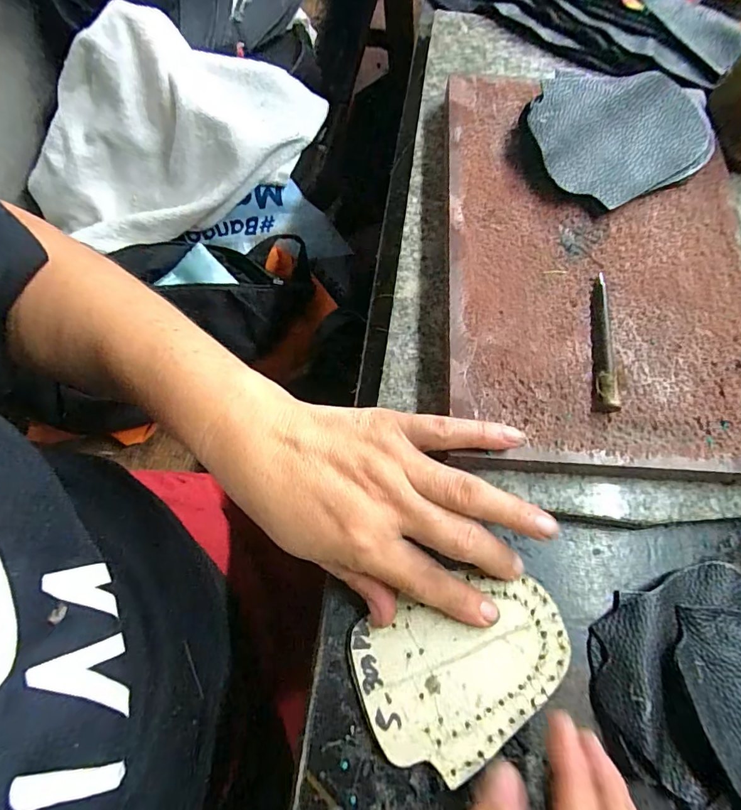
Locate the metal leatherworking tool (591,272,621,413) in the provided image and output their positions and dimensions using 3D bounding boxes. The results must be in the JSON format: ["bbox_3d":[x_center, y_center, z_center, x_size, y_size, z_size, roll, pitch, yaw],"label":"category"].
[{"bbox_3d":[0.126,-0.036,0.244,0.010,0.009,0.083,9,69,2],"label":"metal leatherworking tool"}]

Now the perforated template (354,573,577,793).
[{"bbox_3d":[0.046,0.125,0.221,0.104,0.005,0.072,-27,72,-11],"label":"perforated template"}]

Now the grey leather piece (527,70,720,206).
[{"bbox_3d":[0.162,-0.171,0.288,0.121,0.024,0.084,-14,70,-7],"label":"grey leather piece"}]

